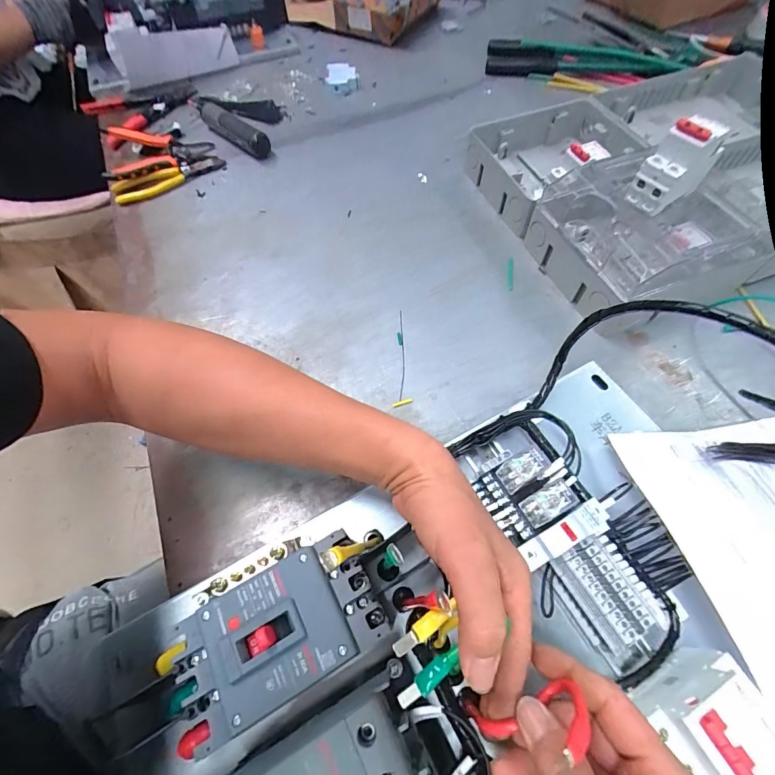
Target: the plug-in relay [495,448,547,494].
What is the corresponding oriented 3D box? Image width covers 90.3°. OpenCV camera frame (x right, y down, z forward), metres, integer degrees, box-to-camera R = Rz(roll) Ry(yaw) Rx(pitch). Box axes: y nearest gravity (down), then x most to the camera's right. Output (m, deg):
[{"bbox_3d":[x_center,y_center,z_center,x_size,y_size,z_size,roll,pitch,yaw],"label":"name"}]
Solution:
[{"bbox_3d":[0.106,0.067,0.305,0.028,0.037,0.020,-22,63,-9],"label":"plug-in relay"}]

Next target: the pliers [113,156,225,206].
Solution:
[{"bbox_3d":[-0.327,-0.316,0.581,0.161,0.030,0.039,-34,65,-16],"label":"pliers"}]

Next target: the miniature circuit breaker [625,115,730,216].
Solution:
[{"bbox_3d":[0.287,-0.219,0.377,0.071,0.070,0.040,-32,65,-14],"label":"miniature circuit breaker"}]

